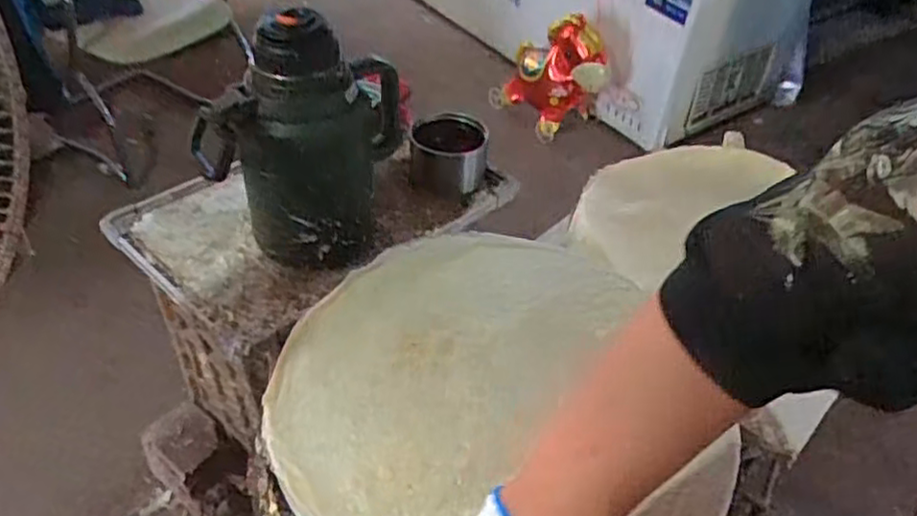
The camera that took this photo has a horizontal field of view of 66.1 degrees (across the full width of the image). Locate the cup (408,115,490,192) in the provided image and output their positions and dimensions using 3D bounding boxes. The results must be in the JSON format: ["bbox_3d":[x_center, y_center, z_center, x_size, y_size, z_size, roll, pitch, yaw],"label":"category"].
[{"bbox_3d":[-0.014,-0.137,0.929,0.095,0.076,0.095,4,43,-3],"label":"cup"}]

